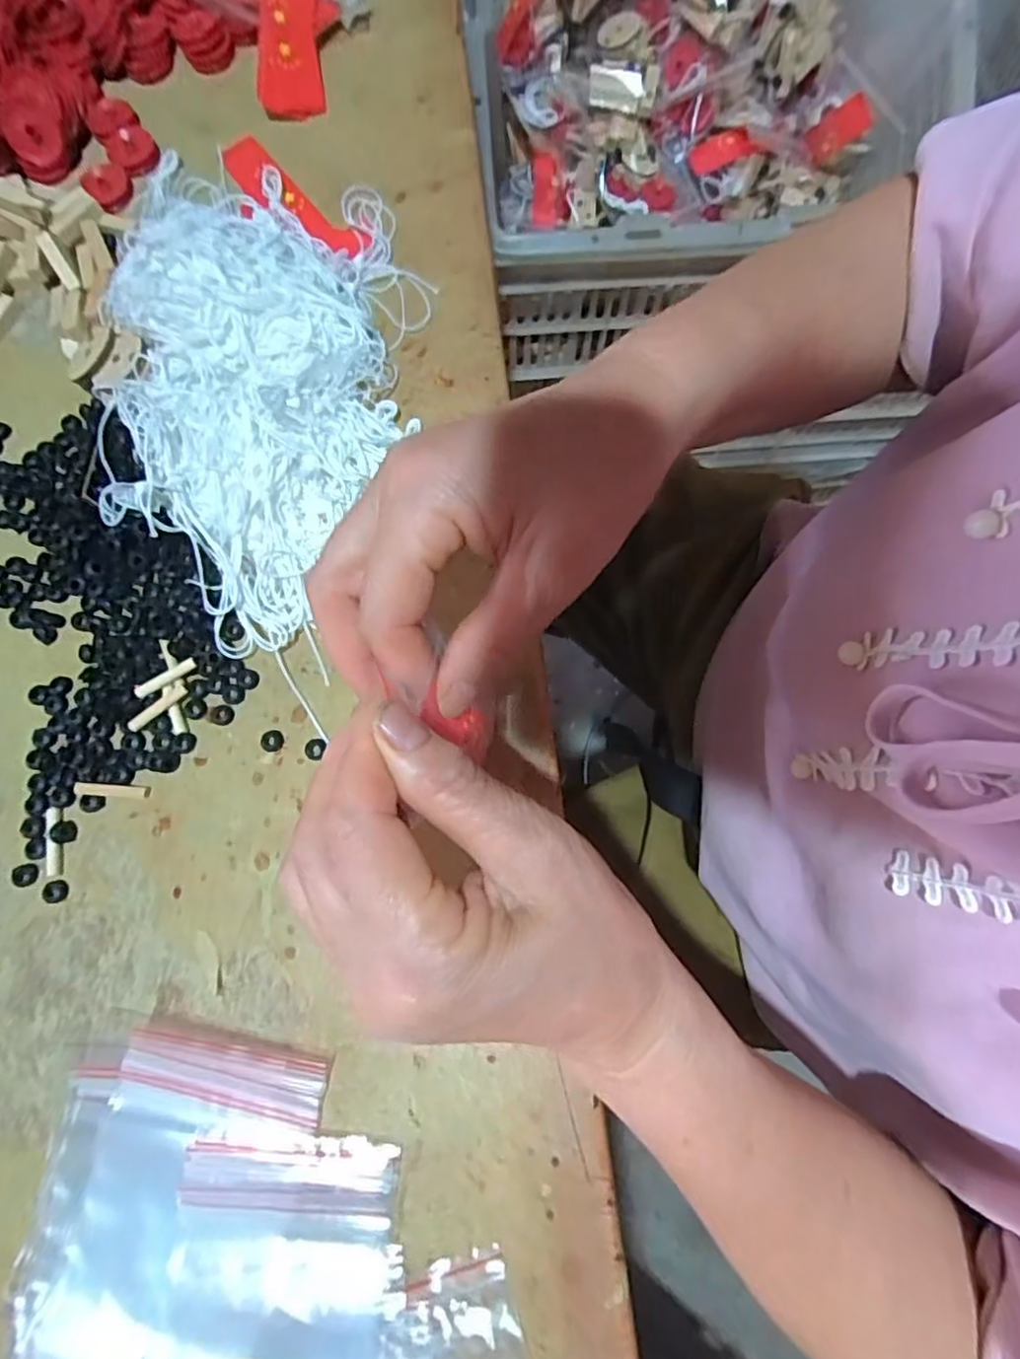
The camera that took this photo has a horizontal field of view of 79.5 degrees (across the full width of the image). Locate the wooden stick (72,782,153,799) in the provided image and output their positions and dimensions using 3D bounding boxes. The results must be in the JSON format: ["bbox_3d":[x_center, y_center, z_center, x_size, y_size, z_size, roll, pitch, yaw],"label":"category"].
[{"bbox_3d":[-0.185,0.051,0.283,0.032,0.004,0.006,3,78,2],"label":"wooden stick"}]

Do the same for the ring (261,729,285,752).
[{"bbox_3d":[-0.112,0.029,0.289,0.010,0.004,0.010,0,78,1],"label":"ring"}]

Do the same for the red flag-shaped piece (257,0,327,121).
[{"bbox_3d":[-0.130,-0.369,0.357,0.038,0.011,0.082,-5,96,2],"label":"red flag-shaped piece"}]

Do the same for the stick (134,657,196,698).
[{"bbox_3d":[-0.164,-0.001,0.292,0.030,0.004,0.006,-31,79,-6],"label":"stick"}]

